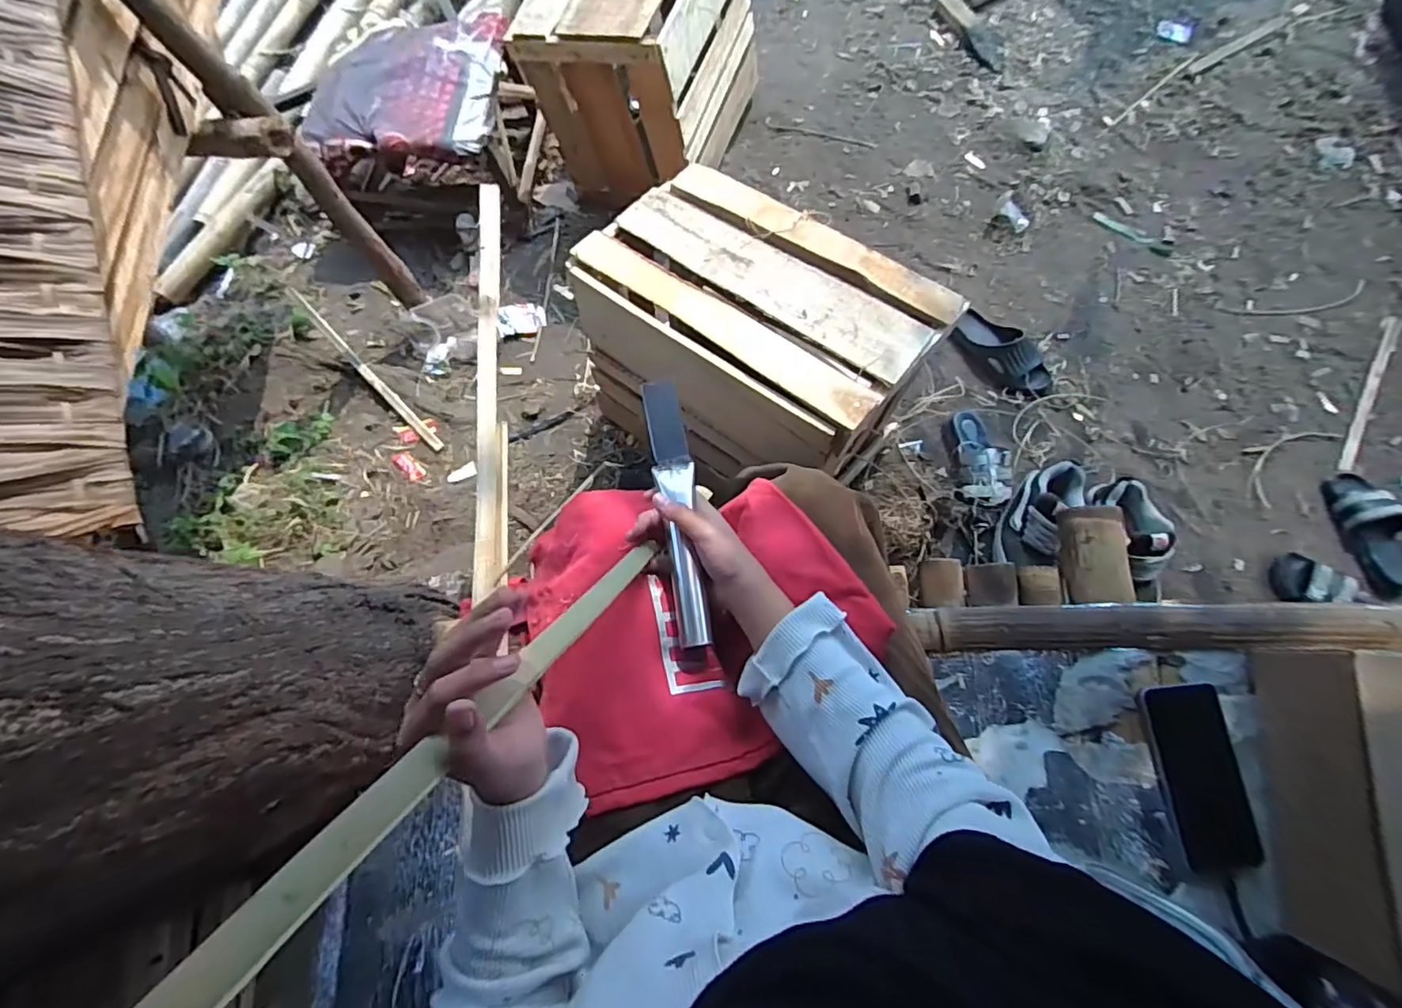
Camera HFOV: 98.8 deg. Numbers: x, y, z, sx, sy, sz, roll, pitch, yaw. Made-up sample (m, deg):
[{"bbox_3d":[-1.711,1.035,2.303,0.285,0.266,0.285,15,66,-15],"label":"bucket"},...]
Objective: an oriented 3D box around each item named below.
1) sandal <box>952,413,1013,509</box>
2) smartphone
[{"bbox_3d":[0.570,-0.100,1.231,0.116,0.053,0.214,-3,58,1],"label":"sandal"},{"bbox_3d":[0.479,0.258,0.575,0.072,0.012,0.160,-6,75,0],"label":"smartphone"}]

